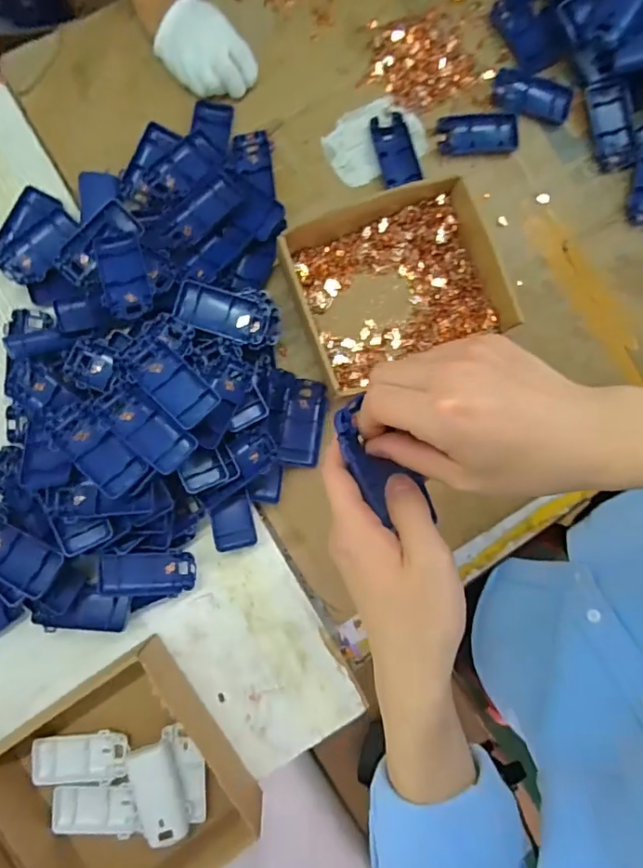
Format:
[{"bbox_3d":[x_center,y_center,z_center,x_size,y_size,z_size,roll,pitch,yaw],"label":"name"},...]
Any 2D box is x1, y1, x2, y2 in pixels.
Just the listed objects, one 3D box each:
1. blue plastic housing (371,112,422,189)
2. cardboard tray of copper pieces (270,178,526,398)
[{"bbox_3d":[0.087,-0.332,0.637,0.043,0.011,0.082,-16,87,-4],"label":"blue plastic housing"},{"bbox_3d":[0.079,-0.166,0.597,0.207,0.059,0.177,-23,88,-4],"label":"cardboard tray of copper pieces"}]

